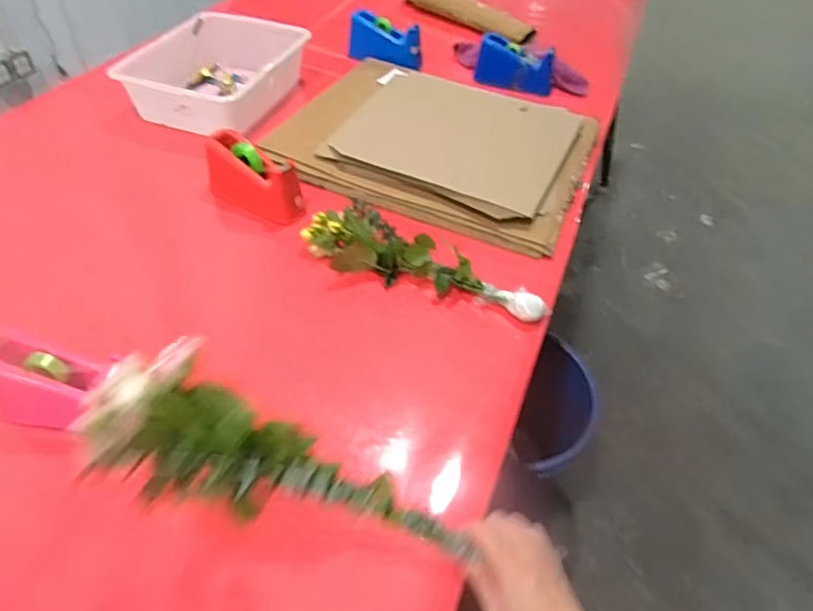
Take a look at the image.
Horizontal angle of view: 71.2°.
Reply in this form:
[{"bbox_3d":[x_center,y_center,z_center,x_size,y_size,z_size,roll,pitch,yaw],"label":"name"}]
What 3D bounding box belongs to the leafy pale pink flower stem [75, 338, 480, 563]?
[{"bbox_3d":[-0.103,0.139,0.494,0.321,0.075,0.104,24,46,-13],"label":"leafy pale pink flower stem"}]

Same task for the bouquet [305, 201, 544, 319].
[{"bbox_3d":[0.030,-0.070,0.957,0.413,0.059,0.115,23,49,15],"label":"bouquet"}]

